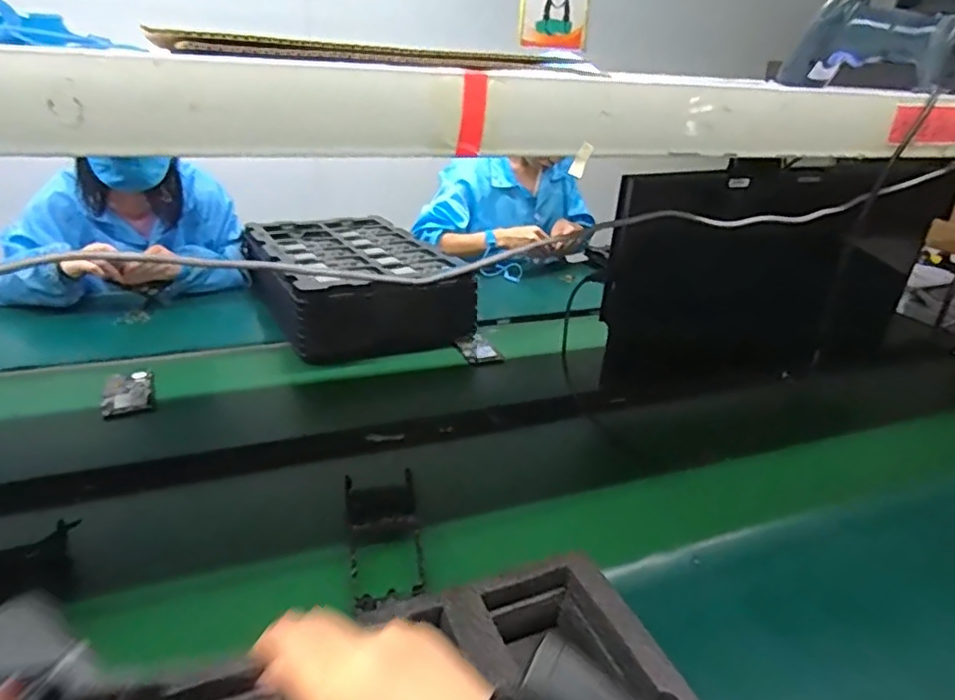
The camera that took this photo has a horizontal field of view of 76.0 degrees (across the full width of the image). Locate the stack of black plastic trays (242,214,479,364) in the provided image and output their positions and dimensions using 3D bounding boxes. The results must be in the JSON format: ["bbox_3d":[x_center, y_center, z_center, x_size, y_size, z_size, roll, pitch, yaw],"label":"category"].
[{"bbox_3d":[-0.263,-0.151,1.247,0.327,0.126,0.510,-10,29,-27],"label":"stack of black plastic trays"}]

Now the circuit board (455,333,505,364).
[{"bbox_3d":[0.001,0.001,1.083,0.058,0.015,0.094,-10,29,-27],"label":"circuit board"}]

